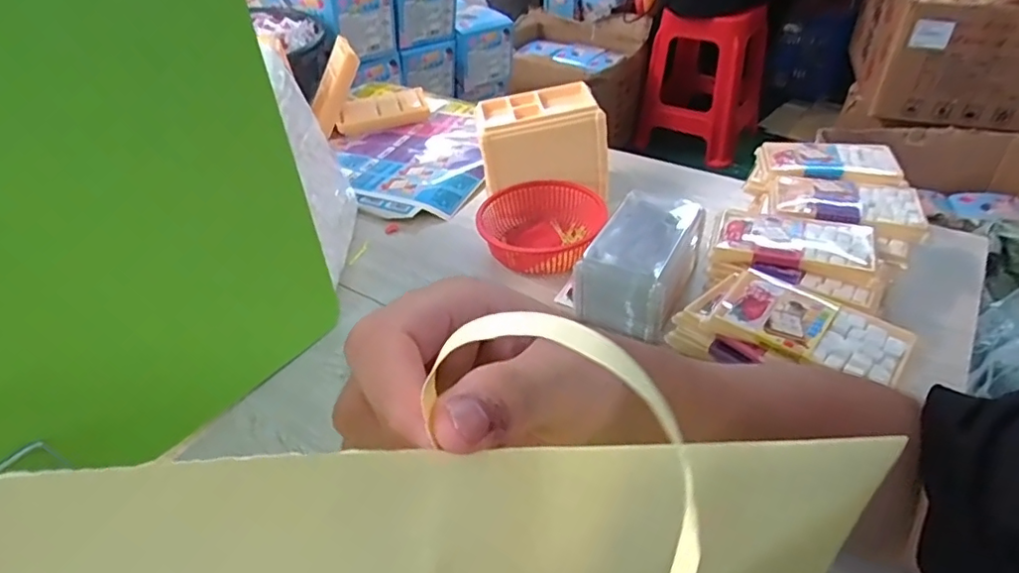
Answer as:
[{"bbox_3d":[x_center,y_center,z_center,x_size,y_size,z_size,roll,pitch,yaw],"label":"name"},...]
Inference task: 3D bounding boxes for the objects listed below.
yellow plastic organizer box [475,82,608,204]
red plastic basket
[{"bbox_3d":[0.039,-0.158,0.680,0.144,0.114,0.090,-2,40,4],"label":"yellow plastic organizer box"},{"bbox_3d":[0.032,-0.063,0.628,0.127,0.043,0.121,-3,40,3],"label":"red plastic basket"}]

